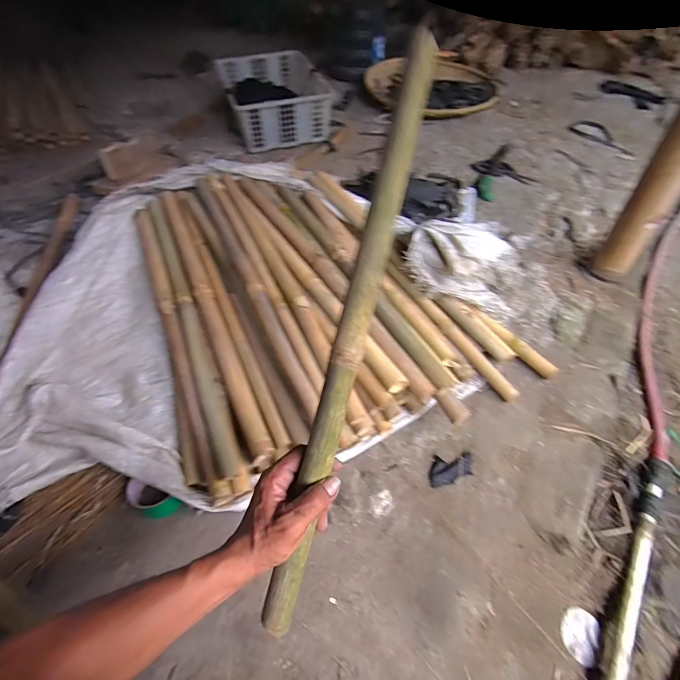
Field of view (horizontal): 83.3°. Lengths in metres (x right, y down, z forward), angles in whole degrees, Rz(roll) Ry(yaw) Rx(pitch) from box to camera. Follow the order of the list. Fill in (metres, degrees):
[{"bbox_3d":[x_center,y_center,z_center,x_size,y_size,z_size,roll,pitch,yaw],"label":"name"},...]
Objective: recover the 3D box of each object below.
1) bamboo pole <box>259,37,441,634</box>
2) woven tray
[{"bbox_3d":[0.007,0.014,0.385,0.030,0.027,0.597,16,94,13],"label":"bamboo pole"},{"bbox_3d":[0.380,-1.048,1.583,0.440,0.109,0.467,-17,52,-13],"label":"woven tray"}]

